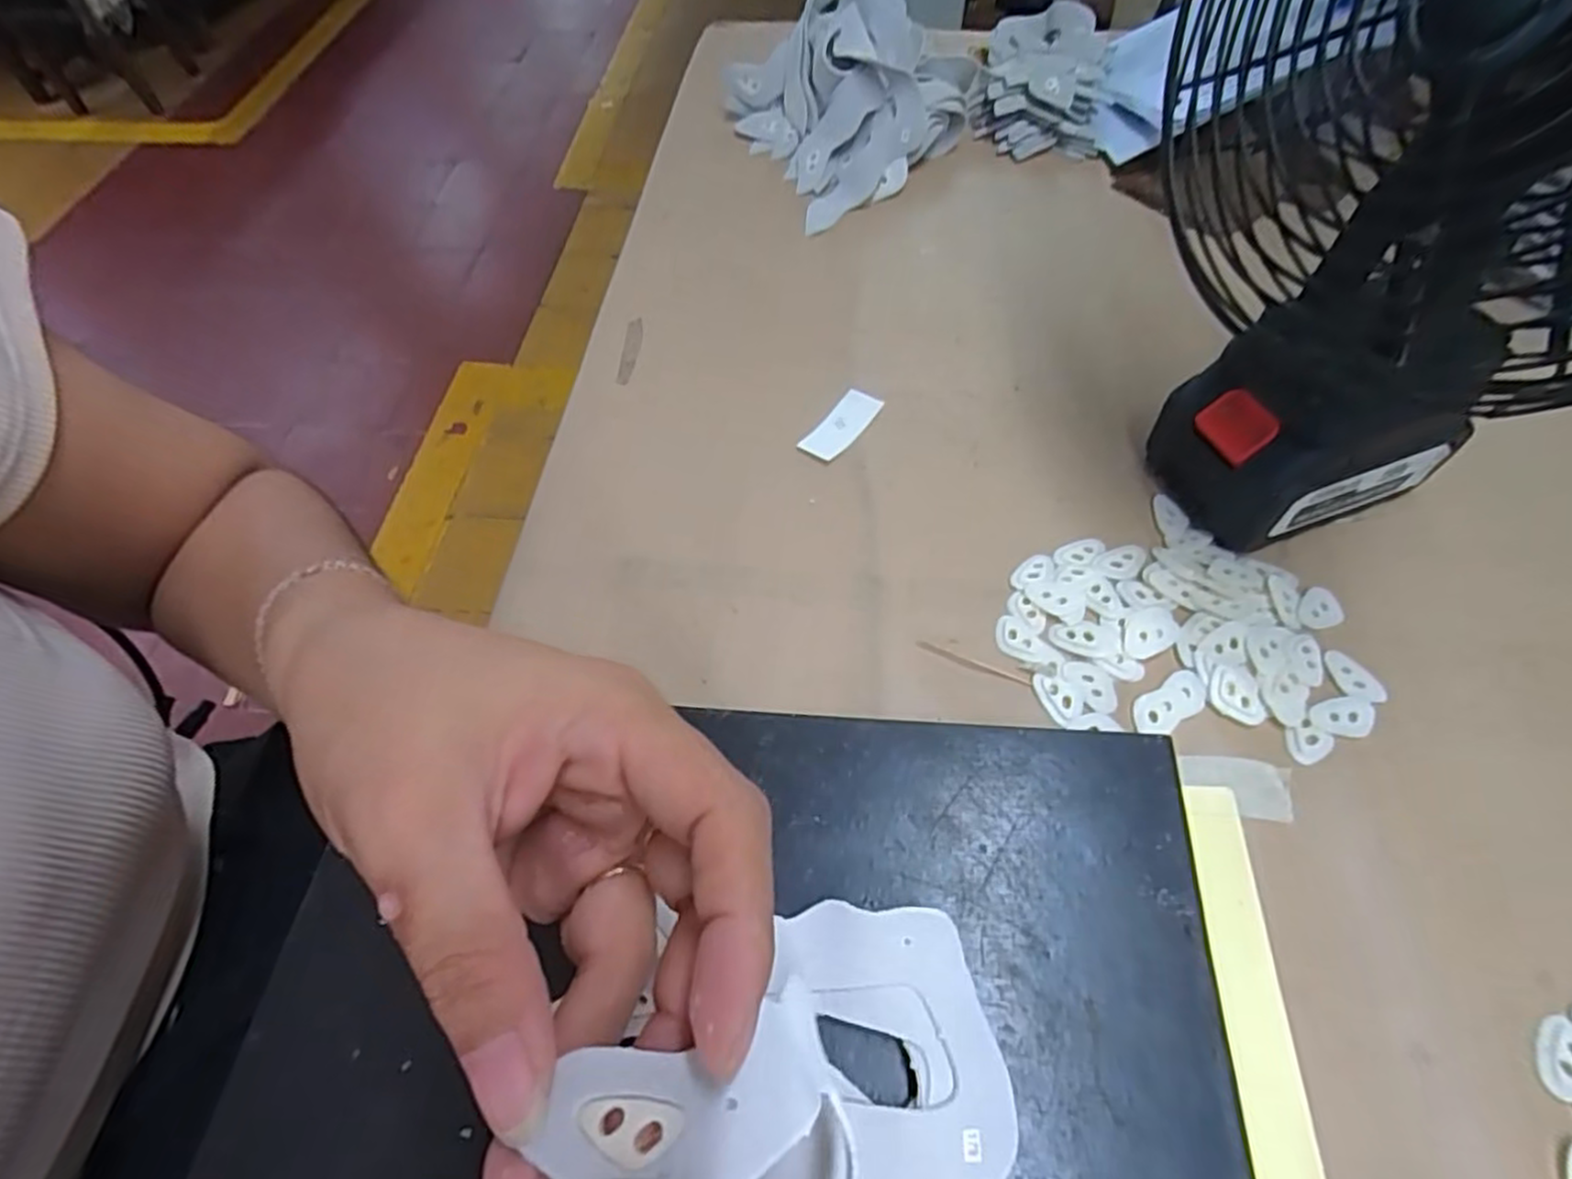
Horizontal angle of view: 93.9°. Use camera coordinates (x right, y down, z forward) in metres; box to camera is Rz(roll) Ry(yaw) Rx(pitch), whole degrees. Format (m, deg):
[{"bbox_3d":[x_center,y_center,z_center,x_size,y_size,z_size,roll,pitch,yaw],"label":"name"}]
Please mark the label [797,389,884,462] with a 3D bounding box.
[{"bbox_3d":[0.030,-0.089,0.397,0.022,0.004,0.050,32,64,21],"label":"label"}]

